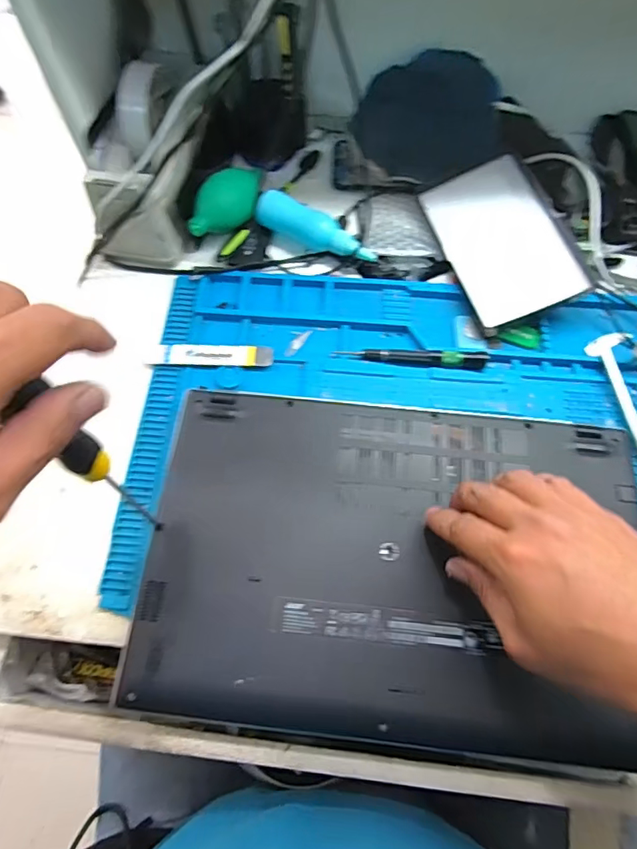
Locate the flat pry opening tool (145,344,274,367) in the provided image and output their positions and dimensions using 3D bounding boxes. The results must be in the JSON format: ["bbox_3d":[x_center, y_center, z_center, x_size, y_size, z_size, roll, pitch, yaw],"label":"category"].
[{"bbox_3d":[-0.098,-0.062,0.448,0.112,0.004,0.023,3,65,1],"label":"flat pry opening tool"}]

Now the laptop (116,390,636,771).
[{"bbox_3d":[0.053,0.093,0.360,0.344,0.025,0.230,5,62,4],"label":"laptop"}]

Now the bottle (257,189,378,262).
[{"bbox_3d":[0.000,-0.190,0.490,0.126,0.037,0.031,28,68,13],"label":"bottle"}]

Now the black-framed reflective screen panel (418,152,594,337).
[{"bbox_3d":[0.173,-0.175,0.469,0.104,0.013,0.173,-17,65,3],"label":"black-framed reflective screen panel"}]

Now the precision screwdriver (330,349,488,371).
[{"bbox_3d":[0.081,-0.059,0.437,0.130,0.013,0.017,4,62,4],"label":"precision screwdriver"}]

